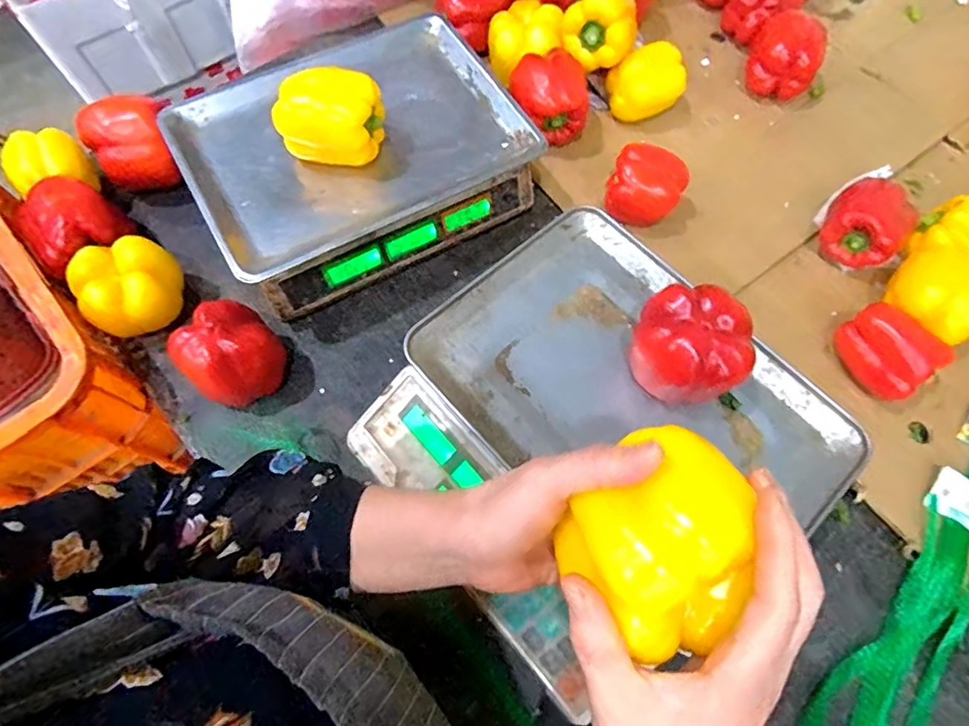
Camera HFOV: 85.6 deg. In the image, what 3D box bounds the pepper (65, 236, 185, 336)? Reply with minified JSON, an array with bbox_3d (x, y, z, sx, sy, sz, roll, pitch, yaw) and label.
[{"bbox_3d":[-0.357,-0.072,0.543,0.093,0.087,0.080,-20,69,-9],"label":"pepper"}]

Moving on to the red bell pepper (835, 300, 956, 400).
[{"bbox_3d":[0.406,-0.010,0.535,0.057,0.074,0.089,-27,70,-11],"label":"red bell pepper"}]

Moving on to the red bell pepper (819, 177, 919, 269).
[{"bbox_3d":[0.426,-0.153,0.587,0.085,0.077,0.074,41,73,15],"label":"red bell pepper"}]

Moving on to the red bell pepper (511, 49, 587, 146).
[{"bbox_3d":[0.077,-0.317,0.640,0.073,0.088,0.087,-28,70,-11],"label":"red bell pepper"}]

